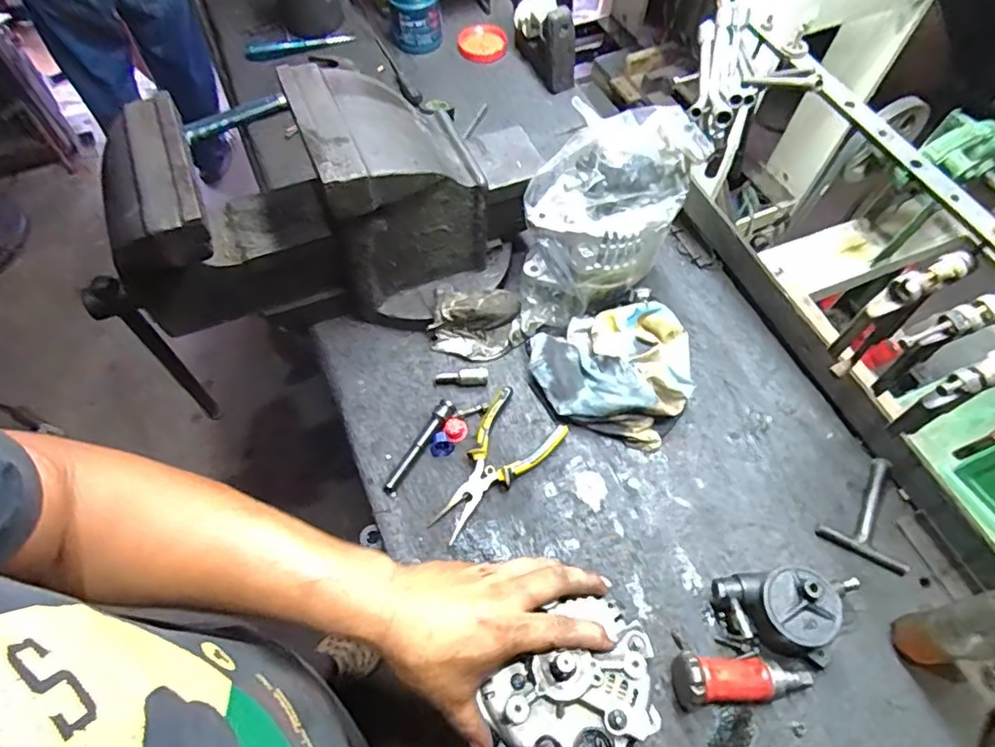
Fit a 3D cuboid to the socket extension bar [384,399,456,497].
[{"bbox_3d":[-0.095,0.089,0.723,0.019,0.019,0.134,29,64,14],"label":"socket extension bar"}]

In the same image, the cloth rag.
[{"bbox_3d":[0.148,-0.020,0.761,0.203,0.066,0.187,18,62,8],"label":"cloth rag"}]

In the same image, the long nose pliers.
[{"bbox_3d":[-0.004,0.113,0.705,0.096,0.022,0.184,30,64,14],"label":"long nose pliers"}]

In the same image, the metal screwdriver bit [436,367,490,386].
[{"bbox_3d":[-0.046,0.006,0.763,0.067,0.016,0.019,-5,61,-5],"label":"metal screwdriver bit"}]

